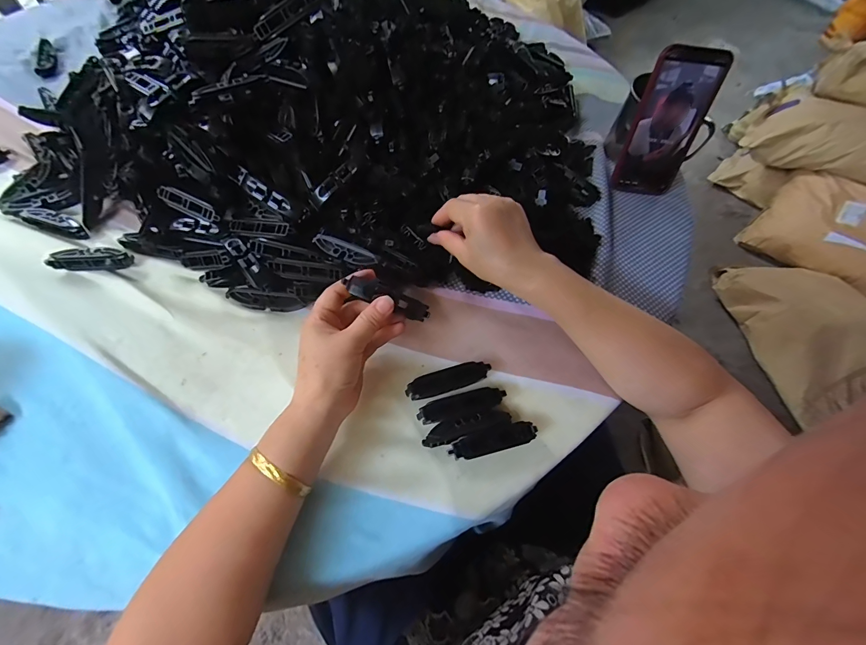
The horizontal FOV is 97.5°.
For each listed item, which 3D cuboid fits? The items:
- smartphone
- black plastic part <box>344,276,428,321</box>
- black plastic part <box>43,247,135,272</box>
[{"bbox_3d":[0.277,-0.234,0.454,0.072,0.155,0.017,11,41,8],"label":"smartphone"},{"bbox_3d":[-0.038,-0.021,0.339,0.077,0.014,0.021,25,58,-25],"label":"black plastic part"},{"bbox_3d":[-0.358,-0.068,0.400,0.077,0.017,0.020,-3,62,-6],"label":"black plastic part"}]

